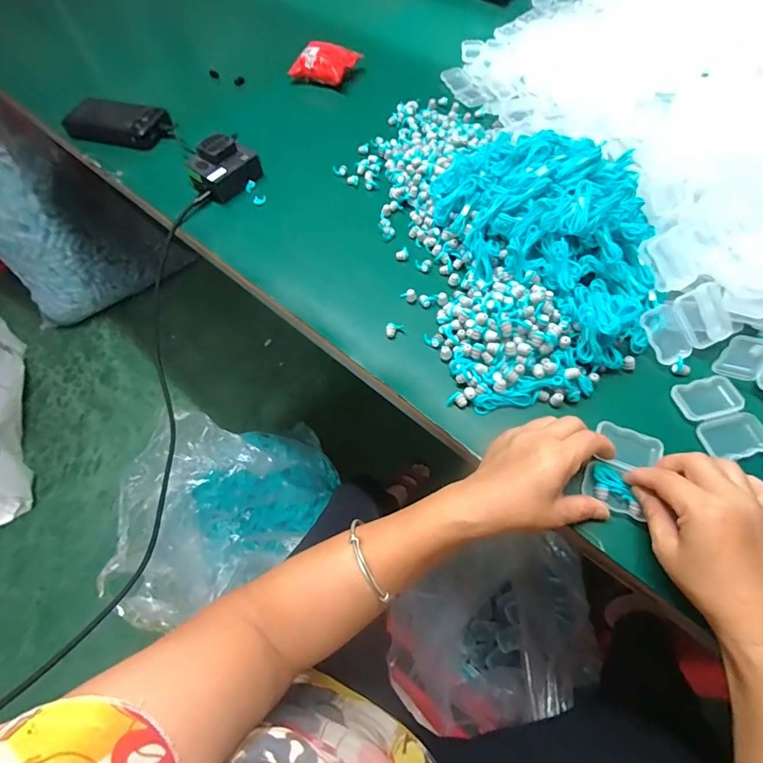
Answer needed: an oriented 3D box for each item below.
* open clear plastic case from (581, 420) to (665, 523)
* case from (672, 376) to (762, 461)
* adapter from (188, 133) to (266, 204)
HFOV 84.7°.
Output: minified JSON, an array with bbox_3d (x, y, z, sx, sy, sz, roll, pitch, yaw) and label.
[{"bbox_3d":[0.207,0.074,0.363,0.052,0.017,0.073,25,66,16],"label":"open clear plastic case"},{"bbox_3d":[0.309,0.032,0.383,0.059,0.014,0.075,-15,62,-4],"label":"case"},{"bbox_3d":[-0.213,-0.292,0.569,0.089,0.051,0.066,-40,66,-16],"label":"adapter"}]

